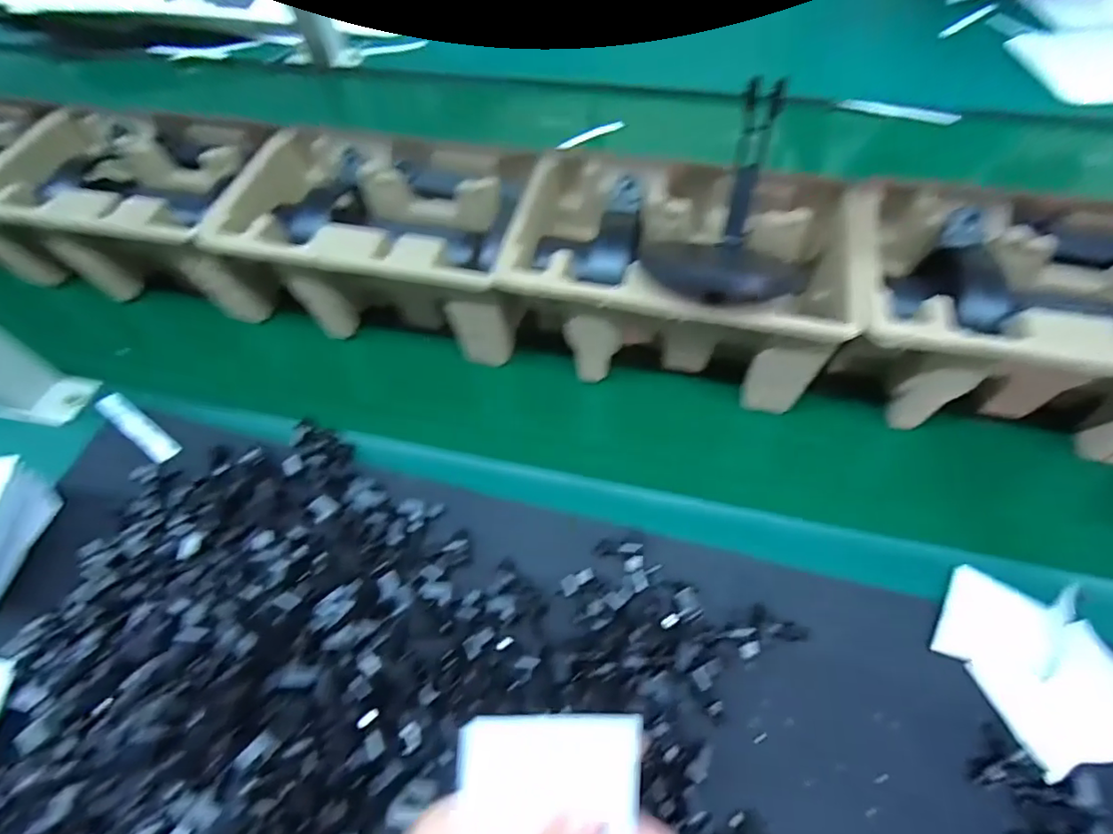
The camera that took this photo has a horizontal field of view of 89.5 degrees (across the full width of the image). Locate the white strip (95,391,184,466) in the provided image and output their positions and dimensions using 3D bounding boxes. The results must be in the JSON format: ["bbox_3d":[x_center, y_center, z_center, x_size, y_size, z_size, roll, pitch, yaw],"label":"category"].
[{"bbox_3d":[-0.322,0.007,0.430,0.095,0.005,0.018,29,64,23],"label":"white strip"}]

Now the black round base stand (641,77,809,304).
[{"bbox_3d":[0.106,-0.129,0.363,0.090,0.095,0.124,6,58,9],"label":"black round base stand"}]

